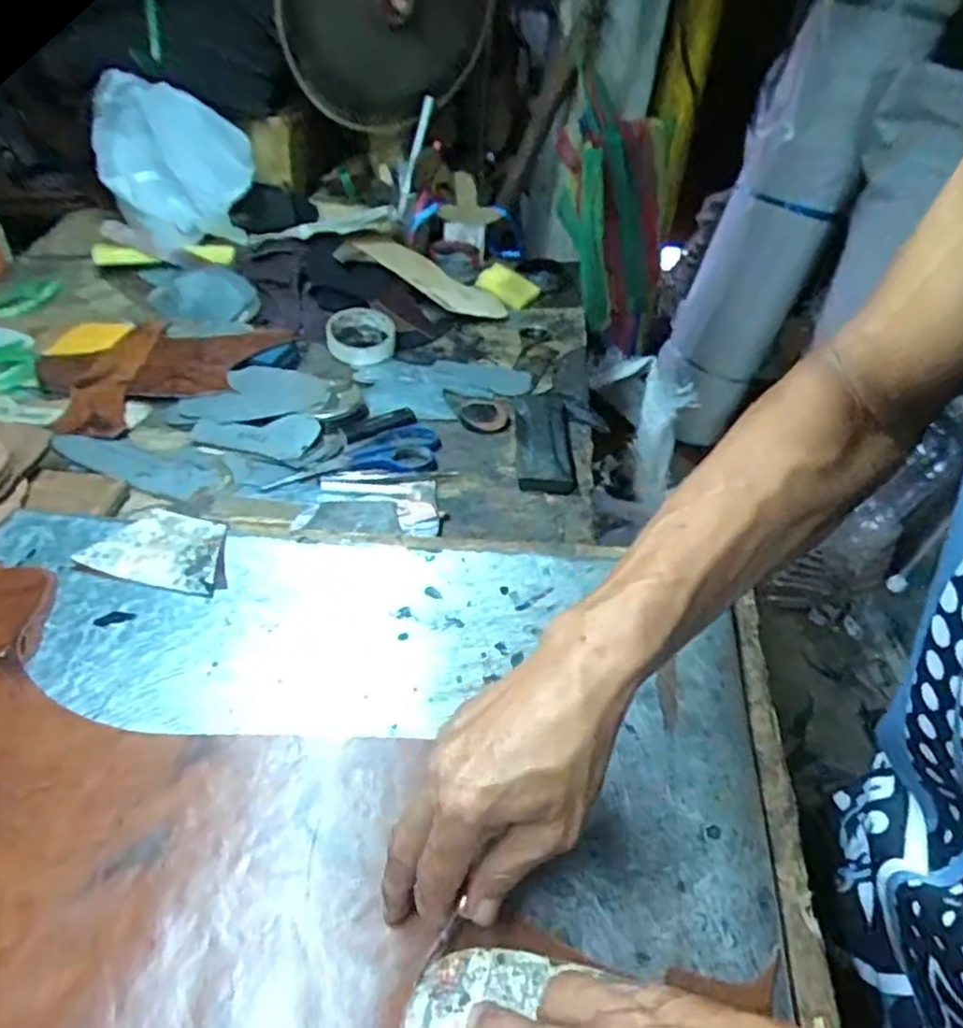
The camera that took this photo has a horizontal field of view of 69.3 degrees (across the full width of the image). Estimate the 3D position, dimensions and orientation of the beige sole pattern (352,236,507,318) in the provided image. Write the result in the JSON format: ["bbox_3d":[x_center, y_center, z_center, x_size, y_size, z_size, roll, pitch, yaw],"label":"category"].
[{"bbox_3d":[-0.071,-0.340,1.003,0.225,0.018,0.087,28,41,-6],"label":"beige sole pattern"}]

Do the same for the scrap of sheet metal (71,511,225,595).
[{"bbox_3d":[-0.257,0.026,0.560,0.113,0.012,0.067,13,47,7],"label":"scrap of sheet metal"}]

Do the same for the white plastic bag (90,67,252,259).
[{"bbox_3d":[-0.444,-0.496,1.014,0.212,0.214,0.105,-9,48,-14],"label":"white plastic bag"}]

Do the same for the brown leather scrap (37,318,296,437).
[{"bbox_3d":[-0.373,-0.176,0.797,0.178,0.025,0.257,34,52,24],"label":"brown leather scrap"}]

